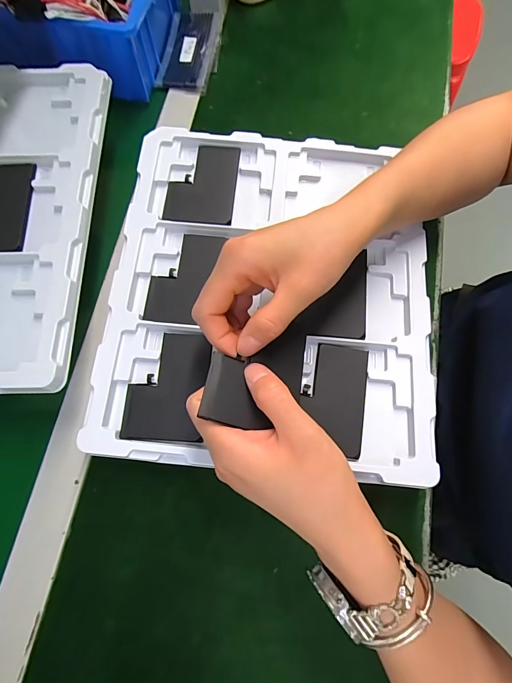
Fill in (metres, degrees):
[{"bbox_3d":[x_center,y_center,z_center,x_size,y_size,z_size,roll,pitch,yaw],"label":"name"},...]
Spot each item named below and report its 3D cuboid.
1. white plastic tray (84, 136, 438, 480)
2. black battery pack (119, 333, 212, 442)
[{"bbox_3d":[0.014,-0.047,0.325,0.276,0.047,0.309,5,74,1],"label":"white plastic tray"},{"bbox_3d":[-0.074,0.037,0.289,0.064,0.004,0.089,3,74,1],"label":"black battery pack"}]

